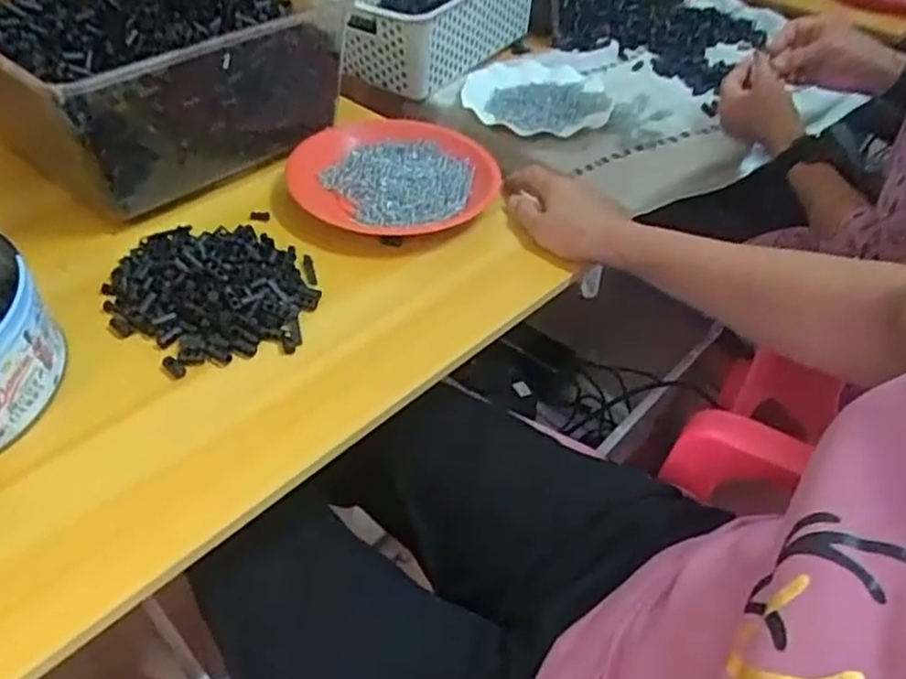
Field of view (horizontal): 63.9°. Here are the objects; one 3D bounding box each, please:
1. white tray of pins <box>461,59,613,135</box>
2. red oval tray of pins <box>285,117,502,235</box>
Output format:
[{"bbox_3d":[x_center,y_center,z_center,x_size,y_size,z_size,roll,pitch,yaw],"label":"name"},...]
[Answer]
[{"bbox_3d":[0.106,-0.315,0.922,0.177,0.021,0.186,5,44,2],"label":"white tray of pins"},{"bbox_3d":[-0.060,-0.156,0.702,0.191,0.025,0.194,12,44,10],"label":"red oval tray of pins"}]

